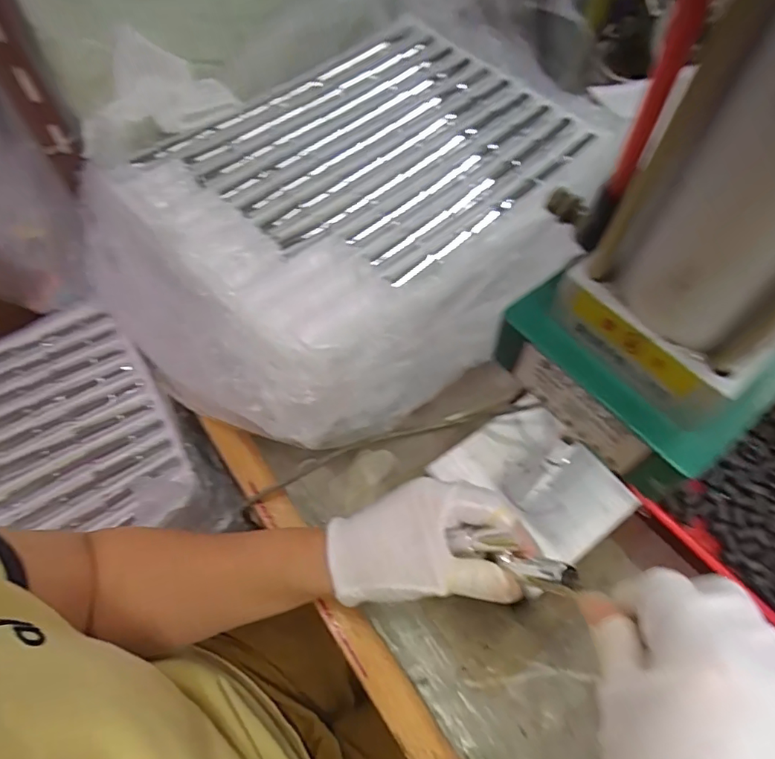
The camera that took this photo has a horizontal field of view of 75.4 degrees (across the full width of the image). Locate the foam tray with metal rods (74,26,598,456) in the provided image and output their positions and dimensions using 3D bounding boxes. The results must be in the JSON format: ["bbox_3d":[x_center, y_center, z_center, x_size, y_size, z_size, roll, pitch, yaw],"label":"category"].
[{"bbox_3d":[-0.026,-0.164,0.490,0.466,0.100,0.369,-35,66,-20],"label":"foam tray with metal rods"}]

